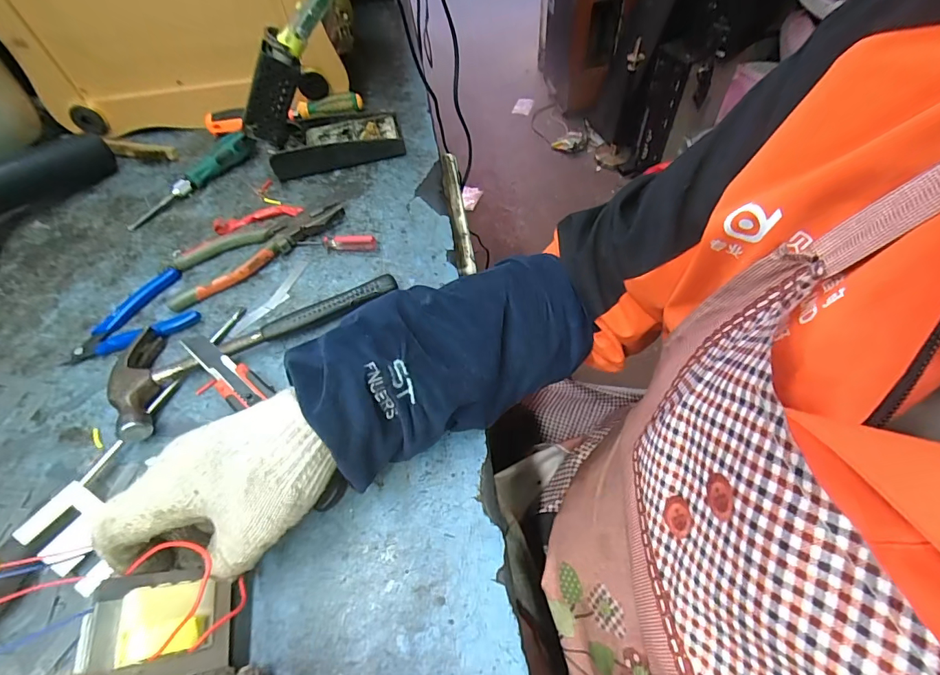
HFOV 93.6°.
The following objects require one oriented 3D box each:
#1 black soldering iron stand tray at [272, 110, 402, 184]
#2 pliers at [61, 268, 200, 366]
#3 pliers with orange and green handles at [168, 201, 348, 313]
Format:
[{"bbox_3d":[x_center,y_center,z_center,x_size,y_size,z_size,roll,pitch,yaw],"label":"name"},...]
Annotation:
[{"bbox_3d":[-0.165,-0.244,0.549,0.156,0.034,0.070,-15,57,-6],"label":"black soldering iron stand tray"},{"bbox_3d":[-0.324,-0.016,0.422,0.114,0.014,0.081,-30,60,-15],"label":"pliers"},{"bbox_3d":[-0.221,-0.093,0.463,0.187,0.019,0.061,-27,59,-14],"label":"pliers with orange and green handles"}]

